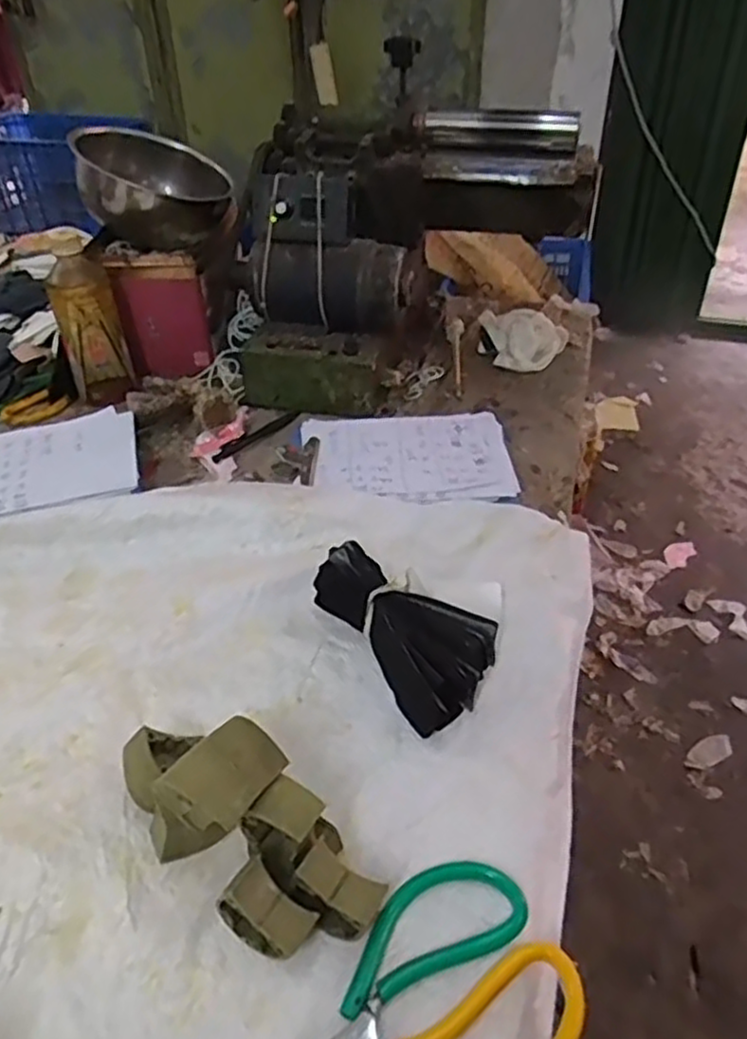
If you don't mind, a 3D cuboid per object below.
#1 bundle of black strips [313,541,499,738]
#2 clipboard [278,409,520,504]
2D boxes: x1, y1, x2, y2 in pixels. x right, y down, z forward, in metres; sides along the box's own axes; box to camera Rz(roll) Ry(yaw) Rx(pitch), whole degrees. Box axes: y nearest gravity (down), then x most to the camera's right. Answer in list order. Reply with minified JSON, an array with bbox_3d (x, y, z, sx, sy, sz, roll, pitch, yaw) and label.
[{"bbox_3d":[0.023,0.076,0.524,0.073,0.051,0.159,-24,47,-26],"label":"bundle of black strips"},{"bbox_3d":[0.026,-0.066,0.713,0.216,0.015,0.157,1,41,0],"label":"clipboard"}]

